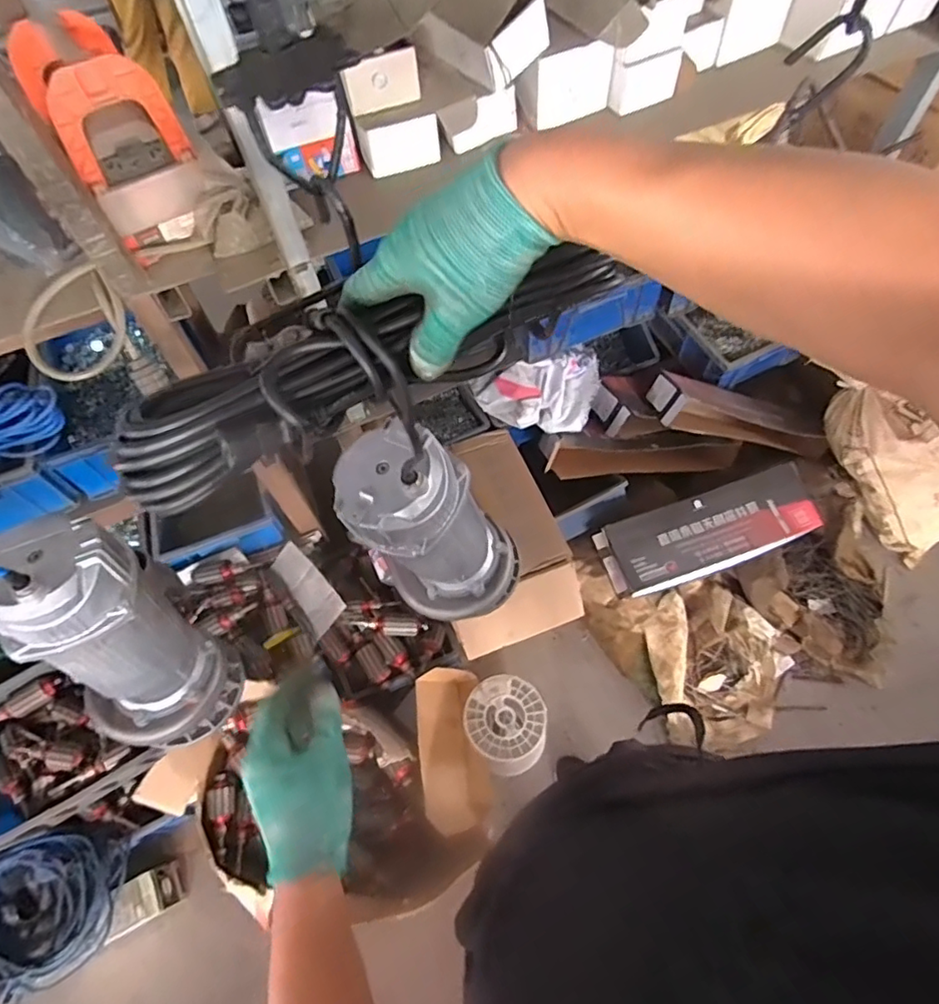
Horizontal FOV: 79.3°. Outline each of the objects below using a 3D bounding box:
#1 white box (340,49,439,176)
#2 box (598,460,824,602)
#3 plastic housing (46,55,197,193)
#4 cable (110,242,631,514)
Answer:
[{"bbox_3d":[-0.125,-0.632,0.929,0.124,0.141,0.078,-27,61,-12],"label":"white box"},{"bbox_3d":[0.620,0.073,1.450,0.575,0.086,0.199,-18,82,-7],"label":"box"},{"bbox_3d":[-0.473,-0.514,0.760,0.138,0.121,0.052,-27,61,-12],"label":"plastic housing"},{"bbox_3d":[-0.055,-0.092,0.363,0.332,0.066,0.089,-25,60,-10],"label":"cable"}]

